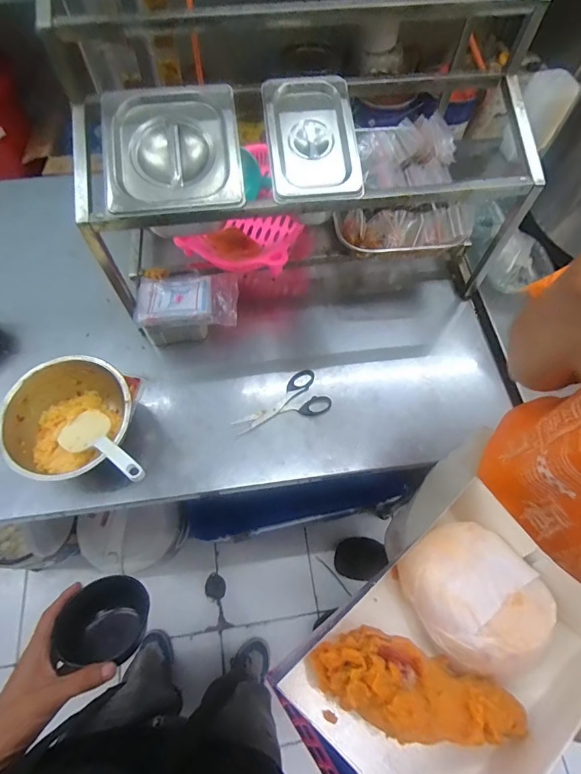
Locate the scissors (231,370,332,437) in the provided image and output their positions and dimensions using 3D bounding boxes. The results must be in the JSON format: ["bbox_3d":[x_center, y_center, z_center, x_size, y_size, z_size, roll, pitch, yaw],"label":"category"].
[{"bbox_3d":[-0.016,0.033,0.621,0.146,0.008,0.075,-27,68,-13],"label":"scissors"}]

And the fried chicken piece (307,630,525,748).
[{"bbox_3d":[0.067,0.168,0.217,0.122,0.034,0.048,21,66,8],"label":"fried chicken piece"}]

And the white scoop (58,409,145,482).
[{"bbox_3d":[-0.245,0.077,0.520,0.180,0.026,0.065,22,63,42],"label":"white scoop"}]

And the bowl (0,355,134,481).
[{"bbox_3d":[-0.298,0.049,0.562,0.157,0.077,0.165,0,65,-1],"label":"bowl"}]

